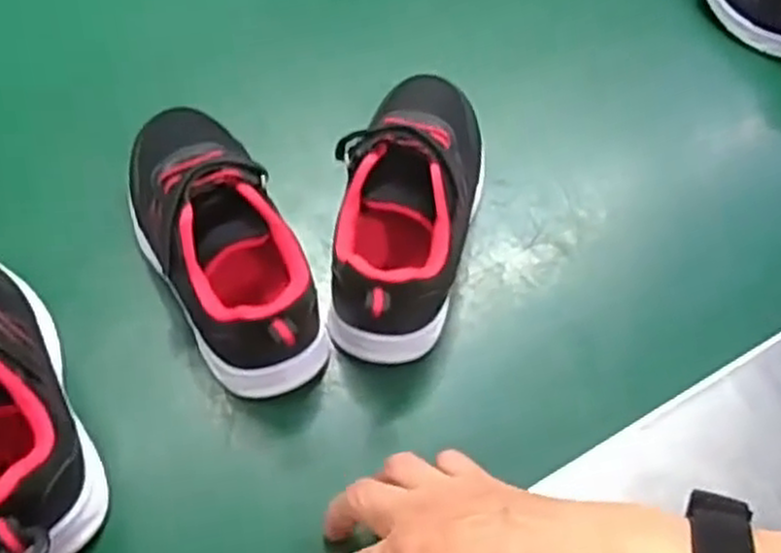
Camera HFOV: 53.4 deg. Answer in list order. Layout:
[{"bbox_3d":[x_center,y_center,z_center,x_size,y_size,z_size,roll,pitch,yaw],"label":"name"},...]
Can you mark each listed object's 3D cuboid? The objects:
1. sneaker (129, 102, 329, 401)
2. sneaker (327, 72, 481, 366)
[{"bbox_3d":[-0.098,-0.026,0.444,0.074,0.080,0.189,-22,61,-15],"label":"sneaker"},{"bbox_3d":[0.012,-0.046,0.457,0.073,0.081,0.184,14,59,7],"label":"sneaker"}]

